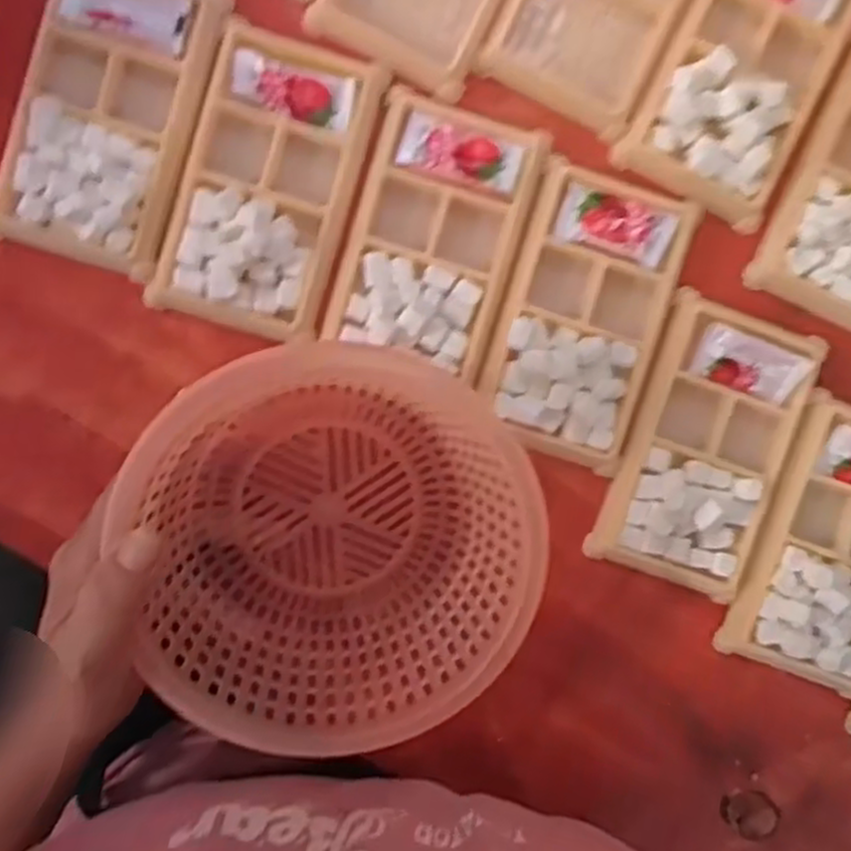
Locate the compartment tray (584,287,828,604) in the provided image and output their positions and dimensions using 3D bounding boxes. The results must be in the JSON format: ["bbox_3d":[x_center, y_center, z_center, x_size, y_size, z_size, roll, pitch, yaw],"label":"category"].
[{"bbox_3d":[0.140,0.012,0.384,0.076,0.015,0.134,20,92,-5],"label":"compartment tray"}]

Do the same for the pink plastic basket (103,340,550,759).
[{"bbox_3d":[-0.035,0.050,0.343,0.158,0.077,0.166,-6,94,-4],"label":"pink plastic basket"}]

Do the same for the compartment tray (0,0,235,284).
[{"bbox_3d":[-0.146,-0.145,0.363,0.077,0.013,0.137,17,92,-5],"label":"compartment tray"}]

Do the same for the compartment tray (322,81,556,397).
[{"bbox_3d":[0.005,-0.091,0.371,0.076,0.014,0.119,16,93,-5],"label":"compartment tray"}]

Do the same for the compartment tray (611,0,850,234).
[{"bbox_3d":[0.157,-0.172,0.381,0.077,0.016,0.132,27,92,-5],"label":"compartment tray"}]

